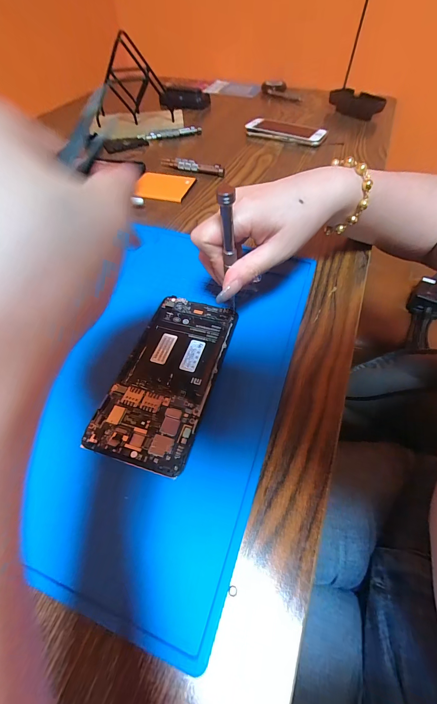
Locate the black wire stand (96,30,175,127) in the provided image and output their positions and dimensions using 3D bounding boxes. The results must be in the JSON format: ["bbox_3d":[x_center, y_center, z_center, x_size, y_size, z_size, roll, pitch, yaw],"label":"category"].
[{"bbox_3d":[-0.162,-0.481,0.505,0.138,0.117,0.087,-13,56,-9],"label":"black wire stand"}]

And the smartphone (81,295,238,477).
[{"bbox_3d":[-0.038,0.013,0.222,0.073,0.004,0.146,13,56,10],"label":"smartphone"}]

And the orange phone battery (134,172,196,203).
[{"bbox_3d":[-0.076,-0.240,0.403,0.073,0.008,0.071,10,55,8],"label":"orange phone battery"}]

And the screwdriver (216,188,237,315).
[{"bbox_3d":[0.009,-0.067,0.210,0.008,0.112,0.008,7,61,10],"label":"screwdriver"}]

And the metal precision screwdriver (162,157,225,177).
[{"bbox_3d":[-0.041,-0.287,0.431,0.106,0.012,0.010,20,57,15],"label":"metal precision screwdriver"}]

